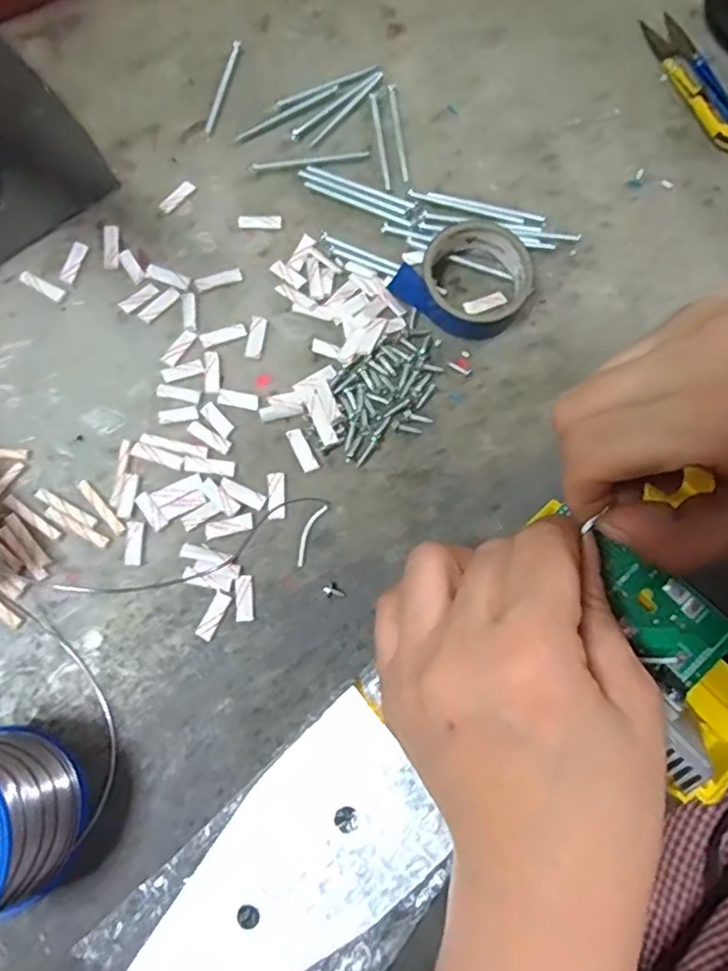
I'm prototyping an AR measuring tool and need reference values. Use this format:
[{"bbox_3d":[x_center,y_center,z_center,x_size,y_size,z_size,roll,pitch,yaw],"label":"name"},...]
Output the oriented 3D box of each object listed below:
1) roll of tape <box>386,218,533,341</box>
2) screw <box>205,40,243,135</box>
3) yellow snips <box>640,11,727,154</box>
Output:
[{"bbox_3d":[0.051,-0.099,0.301,0.053,0.023,0.052,0,73,-1],"label":"roll of tape"},{"bbox_3d":[-0.077,-0.219,0.344,0.005,0.005,0.062,13,73,2],"label":"screw"},{"bbox_3d":[0.188,-0.231,0.353,0.024,0.011,0.099,-19,75,-7],"label":"yellow snips"}]

